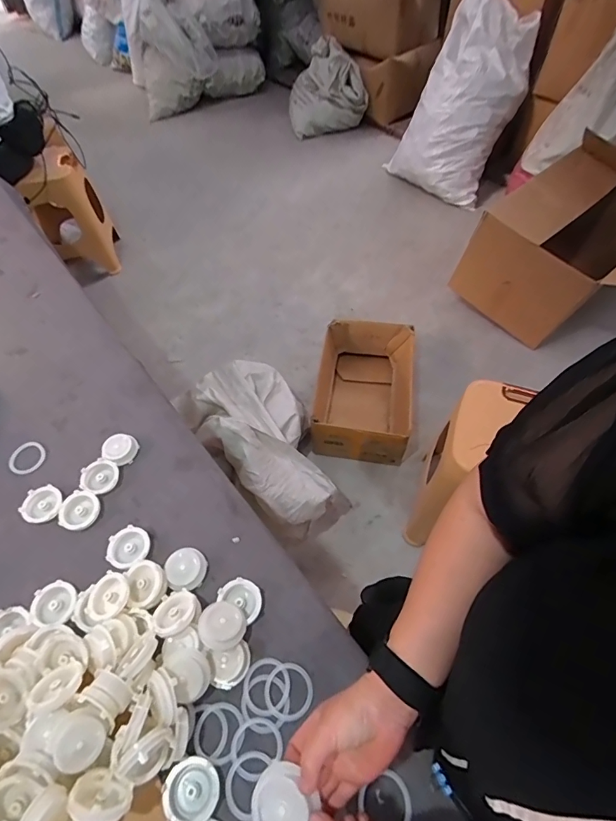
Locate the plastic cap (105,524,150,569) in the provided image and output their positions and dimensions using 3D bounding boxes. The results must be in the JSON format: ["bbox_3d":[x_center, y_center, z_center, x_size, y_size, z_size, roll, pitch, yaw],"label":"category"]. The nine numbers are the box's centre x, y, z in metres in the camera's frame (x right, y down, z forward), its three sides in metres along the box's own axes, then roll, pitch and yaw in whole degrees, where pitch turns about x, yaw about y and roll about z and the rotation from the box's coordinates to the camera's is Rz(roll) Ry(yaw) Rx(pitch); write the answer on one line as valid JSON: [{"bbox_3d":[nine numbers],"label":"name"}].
[{"bbox_3d":[-0.260,0.198,0.618,0.054,0.014,0.057,-1,54,1],"label":"plastic cap"}]

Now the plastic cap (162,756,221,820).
[{"bbox_3d":[-0.126,0.414,0.461,0.058,0.013,0.057,-1,54,1],"label":"plastic cap"}]

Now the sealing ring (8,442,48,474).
[{"bbox_3d":[-0.473,0.079,0.718,0.066,0.004,0.058,16,55,13],"label":"sealing ring"}]

